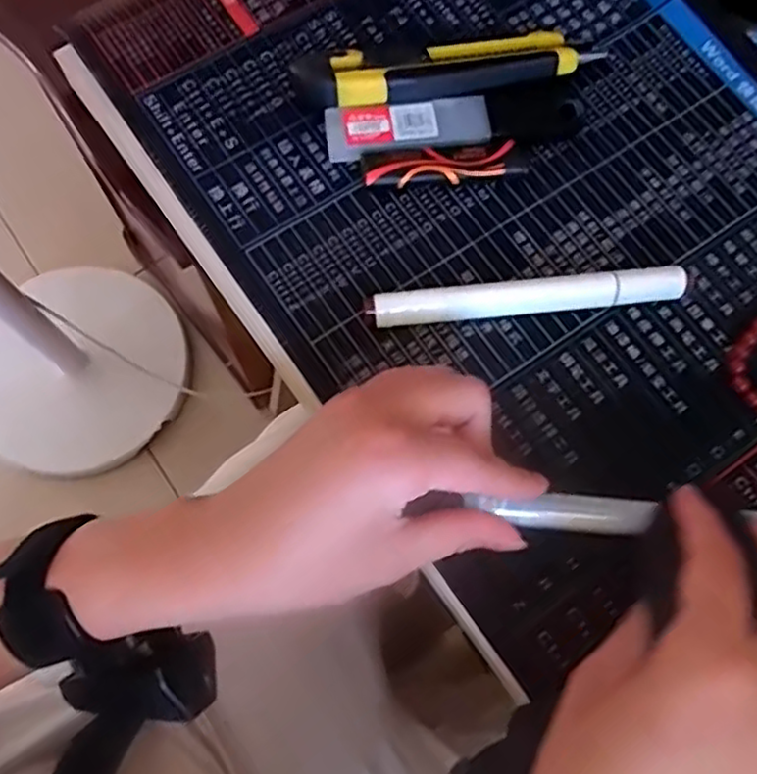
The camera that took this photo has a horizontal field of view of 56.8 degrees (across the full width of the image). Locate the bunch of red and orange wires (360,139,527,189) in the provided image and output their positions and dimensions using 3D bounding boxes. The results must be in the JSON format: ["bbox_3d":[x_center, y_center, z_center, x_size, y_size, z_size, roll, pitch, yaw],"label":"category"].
[{"bbox_3d":[0.031,-0.108,0.341,0.077,0.015,0.018,-6,72,-3],"label":"bunch of red and orange wires"}]

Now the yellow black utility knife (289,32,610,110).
[{"bbox_3d":[0.034,-0.159,0.353,0.149,0.023,0.030,-9,72,-4],"label":"yellow black utility knife"}]

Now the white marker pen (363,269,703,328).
[{"bbox_3d":[0.070,-0.041,0.321,0.151,0.015,0.013,-6,72,-3],"label":"white marker pen"}]

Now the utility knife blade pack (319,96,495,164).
[{"bbox_3d":[0.015,-0.127,0.347,0.080,0.014,0.025,-7,72,-4],"label":"utility knife blade pack"}]

